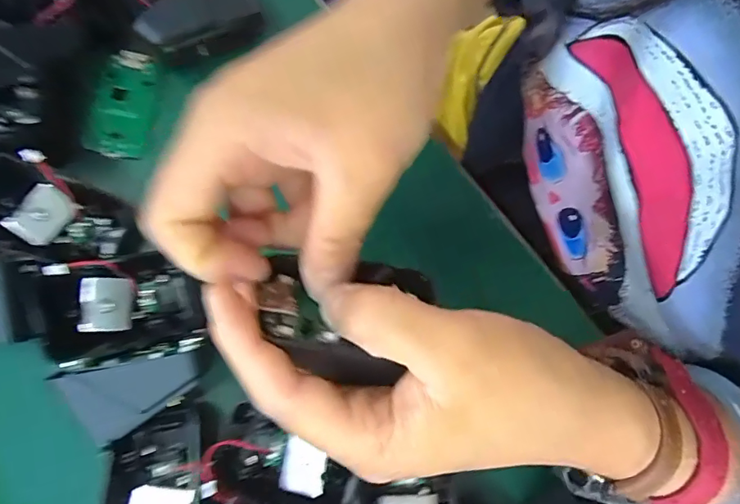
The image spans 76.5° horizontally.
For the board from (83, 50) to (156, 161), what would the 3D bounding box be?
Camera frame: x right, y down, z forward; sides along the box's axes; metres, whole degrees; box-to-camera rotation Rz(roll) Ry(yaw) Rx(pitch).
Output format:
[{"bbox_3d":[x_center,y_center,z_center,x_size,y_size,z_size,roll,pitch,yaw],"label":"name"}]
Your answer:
[{"bbox_3d":[-0.144,-0.087,0.274,0.031,0.008,0.064,8,80,3],"label":"board"}]

